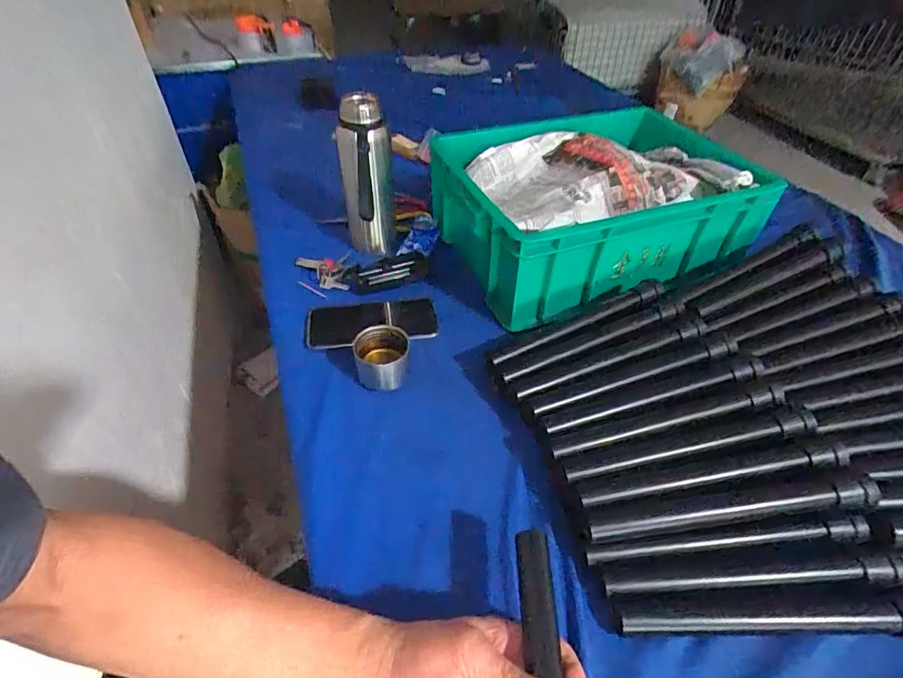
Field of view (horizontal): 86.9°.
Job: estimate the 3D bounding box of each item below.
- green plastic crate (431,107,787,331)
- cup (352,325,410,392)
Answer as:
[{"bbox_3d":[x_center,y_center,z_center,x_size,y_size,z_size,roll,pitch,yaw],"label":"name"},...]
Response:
[{"bbox_3d":[0.221,-0.208,0.715,0.449,0.134,0.309,-12,45,-13],"label":"green plastic crate"},{"bbox_3d":[-0.078,0.024,0.544,0.062,0.048,0.061,1,44,0],"label":"cup"}]

